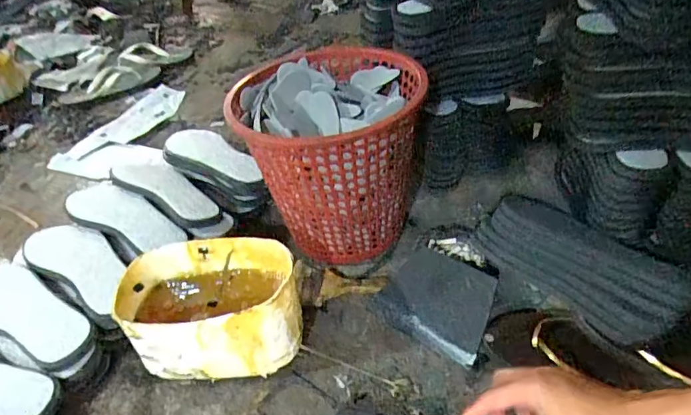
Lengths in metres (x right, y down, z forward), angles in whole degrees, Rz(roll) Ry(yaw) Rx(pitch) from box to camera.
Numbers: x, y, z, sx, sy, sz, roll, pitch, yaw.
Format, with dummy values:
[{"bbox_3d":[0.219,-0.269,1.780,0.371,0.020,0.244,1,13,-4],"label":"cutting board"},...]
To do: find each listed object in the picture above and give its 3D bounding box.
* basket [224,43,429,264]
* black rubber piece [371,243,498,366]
[{"bbox_3d":[-0.018,-0.075,0.722,0.248,0.256,0.245,-11,38,-4],"label":"basket"},{"bbox_3d":[0.123,0.114,0.652,0.144,0.035,0.126,23,48,30],"label":"black rubber piece"}]

